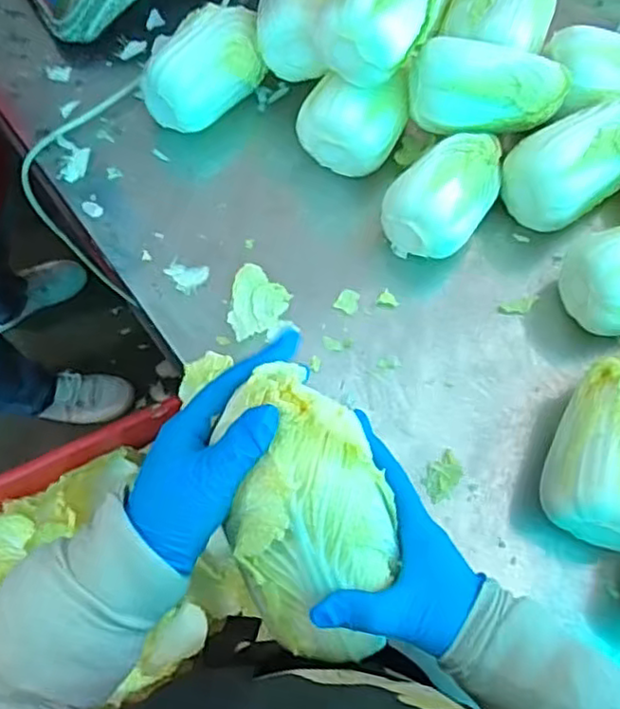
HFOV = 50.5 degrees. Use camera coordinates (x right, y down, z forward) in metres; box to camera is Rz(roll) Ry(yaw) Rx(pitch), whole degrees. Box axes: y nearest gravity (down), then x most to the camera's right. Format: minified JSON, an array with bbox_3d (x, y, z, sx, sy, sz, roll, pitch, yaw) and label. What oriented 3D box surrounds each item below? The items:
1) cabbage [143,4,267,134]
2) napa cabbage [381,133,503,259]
[{"bbox_3d":[-0.107,-0.298,0.710,0.087,0.078,0.145,30,71,8],"label":"cabbage"},{"bbox_3d":[0.136,-0.163,0.661,0.091,0.092,0.143,31,71,9],"label":"napa cabbage"}]

